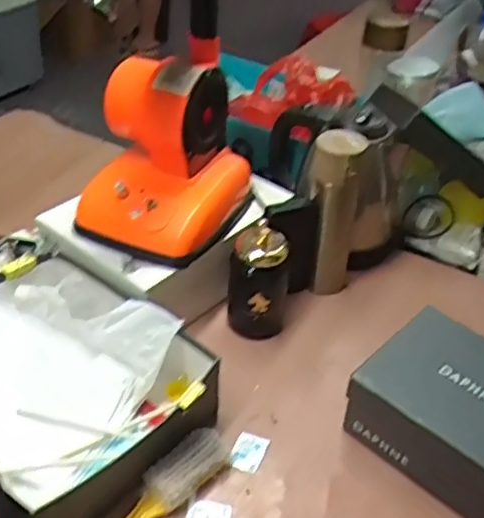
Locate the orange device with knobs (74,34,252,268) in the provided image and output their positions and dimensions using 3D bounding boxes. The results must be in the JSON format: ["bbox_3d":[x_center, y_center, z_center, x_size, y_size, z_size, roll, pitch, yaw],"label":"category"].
[{"bbox_3d":[-0.100,-0.138,0.859,0.172,0.196,0.196,20,42,20],"label":"orange device with knobs"}]

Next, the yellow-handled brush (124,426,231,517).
[{"bbox_3d":[-0.101,0.253,0.680,0.048,0.034,0.226,32,47,31],"label":"yellow-handled brush"}]

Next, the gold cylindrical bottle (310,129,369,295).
[{"bbox_3d":[0.124,-0.061,0.921,0.067,0.255,0.067,2,39,-1],"label":"gold cylindrical bottle"}]

